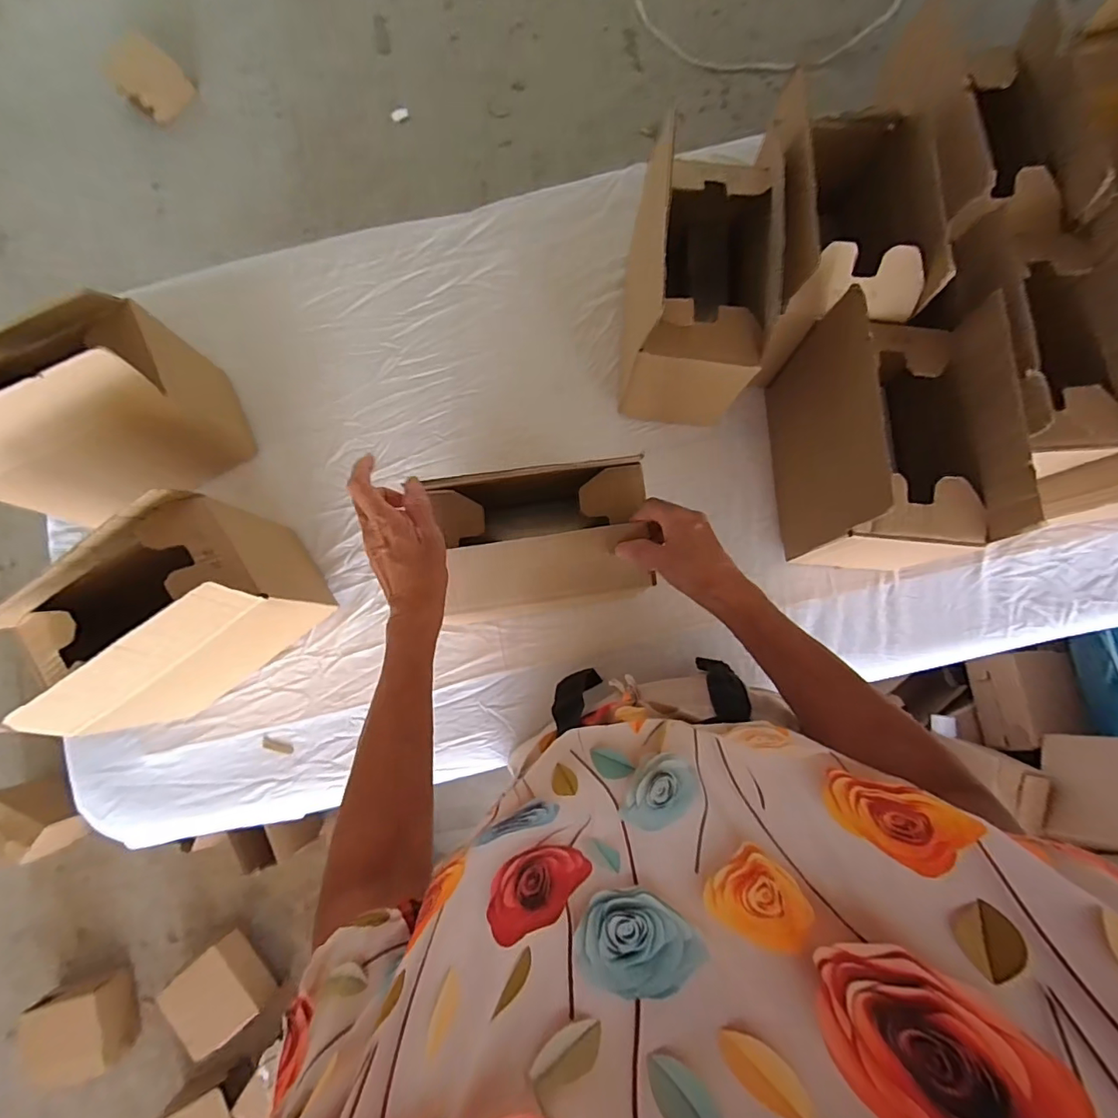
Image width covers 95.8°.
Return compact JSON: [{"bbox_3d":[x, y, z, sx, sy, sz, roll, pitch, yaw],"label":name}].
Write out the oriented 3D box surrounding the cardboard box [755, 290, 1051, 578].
[{"bbox_3d":[0.343,-0.124,0.549,0.137,0.228,0.236,-2,82,2],"label":"cardboard box"}]

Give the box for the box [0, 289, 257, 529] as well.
[{"bbox_3d":[-0.535,-0.163,0.592,0.235,0.223,0.147,-27,82,-2],"label":"box"}]

